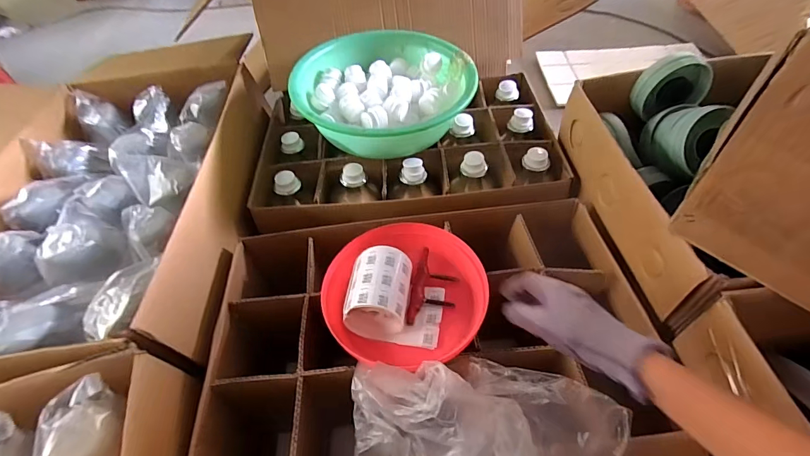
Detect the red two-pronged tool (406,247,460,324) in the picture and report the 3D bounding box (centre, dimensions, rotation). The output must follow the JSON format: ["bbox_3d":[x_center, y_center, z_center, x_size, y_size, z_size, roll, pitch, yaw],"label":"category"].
[{"bbox_3d":[0.043,0.088,0.590,0.065,0.022,0.113,8,53,11],"label":"red two-pronged tool"}]

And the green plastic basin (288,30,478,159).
[{"bbox_3d":[-0.042,-0.281,0.816,0.343,0.096,0.364,-2,51,3],"label":"green plastic basin"}]

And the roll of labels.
[{"bbox_3d":[-0.035,0.089,0.562,0.082,0.073,0.119,1,52,6],"label":"roll of labels"}]

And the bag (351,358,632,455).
[{"bbox_3d":[0.093,0.220,0.451,0.315,0.080,0.172,-10,51,-3],"label":"bag"}]

